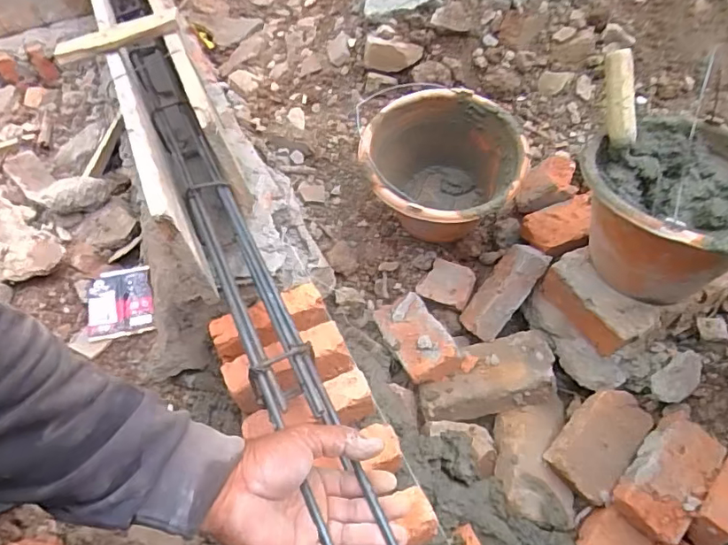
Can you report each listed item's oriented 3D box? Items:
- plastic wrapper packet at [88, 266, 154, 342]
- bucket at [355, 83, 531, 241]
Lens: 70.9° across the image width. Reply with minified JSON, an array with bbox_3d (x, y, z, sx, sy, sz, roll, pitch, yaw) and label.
[{"bbox_3d":[-0.369,0.046,0.774,0.091,0.007,0.110,-12,64,-10],"label":"plastic wrapper packet"},{"bbox_3d":[0.127,-0.150,0.867,0.249,0.194,0.231,-1,53,1],"label":"bucket"}]

